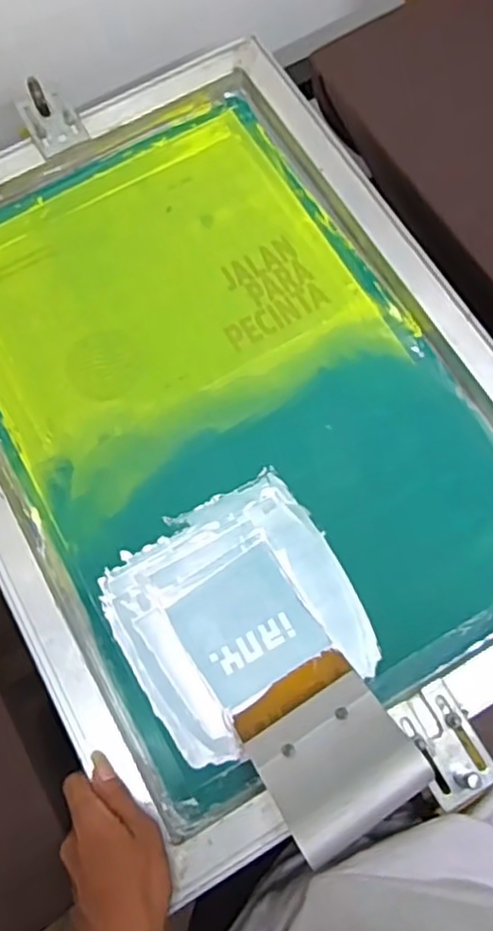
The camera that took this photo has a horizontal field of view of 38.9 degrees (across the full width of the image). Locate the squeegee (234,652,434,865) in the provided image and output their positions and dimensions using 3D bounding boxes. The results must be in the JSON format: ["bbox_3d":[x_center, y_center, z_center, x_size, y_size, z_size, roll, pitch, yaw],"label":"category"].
[{"bbox_3d":[0.059,0.205,0.502,0.099,0.029,0.128,-30,32,-10],"label":"squeegee"}]

